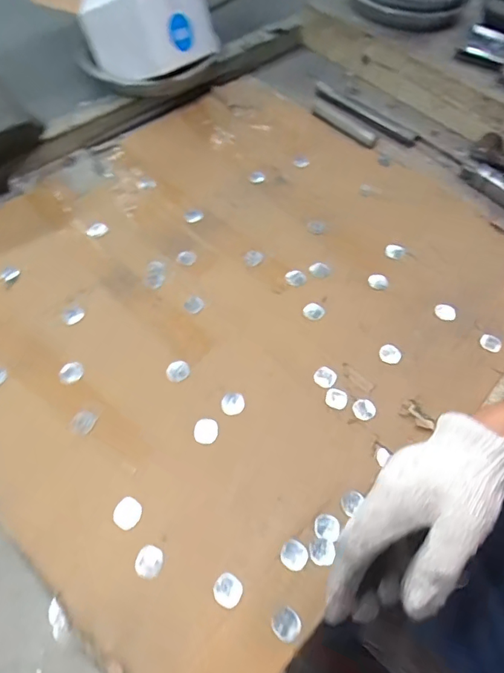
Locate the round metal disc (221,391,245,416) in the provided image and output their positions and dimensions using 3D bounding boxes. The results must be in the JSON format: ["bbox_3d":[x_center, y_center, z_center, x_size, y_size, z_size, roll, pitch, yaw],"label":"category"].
[{"bbox_3d":[-0.020,0.069,0.497,0.025,0.004,0.023,1,58,-2],"label":"round metal disc"}]

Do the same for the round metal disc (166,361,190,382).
[{"bbox_3d":[-0.079,0.037,0.513,0.025,0.004,0.023,1,58,-2],"label":"round metal disc"}]

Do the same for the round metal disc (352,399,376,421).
[{"bbox_3d":[0.117,0.076,0.497,0.023,0.004,0.021,1,58,-2],"label":"round metal disc"}]

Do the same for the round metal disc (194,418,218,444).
[{"bbox_3d":[-0.046,0.095,0.481,0.024,0.005,0.025,1,58,-2],"label":"round metal disc"}]

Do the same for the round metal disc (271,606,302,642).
[{"bbox_3d":[0.028,0.235,0.391,0.024,0.004,0.022,1,58,-2],"label":"round metal disc"}]

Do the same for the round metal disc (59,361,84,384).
[{"bbox_3d":[-0.193,0.038,0.509,0.025,0.004,0.026,1,58,-2],"label":"round metal disc"}]

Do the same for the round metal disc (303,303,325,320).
[{"bbox_3d":[0.073,-0.029,0.559,0.025,0.006,0.022,17,59,8],"label":"round metal disc"}]

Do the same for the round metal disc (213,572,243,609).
[{"bbox_3d":[-0.021,0.215,0.405,0.024,0.010,0.024,1,58,-2],"label":"round metal disc"}]

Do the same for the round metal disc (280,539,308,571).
[{"bbox_3d":[0.038,0.193,0.423,0.023,0.004,0.024,1,58,-2],"label":"round metal disc"}]

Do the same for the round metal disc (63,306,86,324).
[{"bbox_3d":[-0.206,-0.026,0.550,0.024,0.004,0.023,1,58,-2],"label":"round metal disc"}]

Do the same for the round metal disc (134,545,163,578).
[{"bbox_3d":[-0.089,0.195,0.414,0.023,0.004,0.025,1,58,-2],"label":"round metal disc"}]

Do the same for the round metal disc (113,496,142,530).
[{"bbox_3d":[-0.113,0.160,0.434,0.024,0.004,0.026,1,58,-2],"label":"round metal disc"}]

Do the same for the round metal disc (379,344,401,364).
[{"bbox_3d":[0.155,0.020,0.534,0.024,0.004,0.023,1,58,-2],"label":"round metal disc"}]

